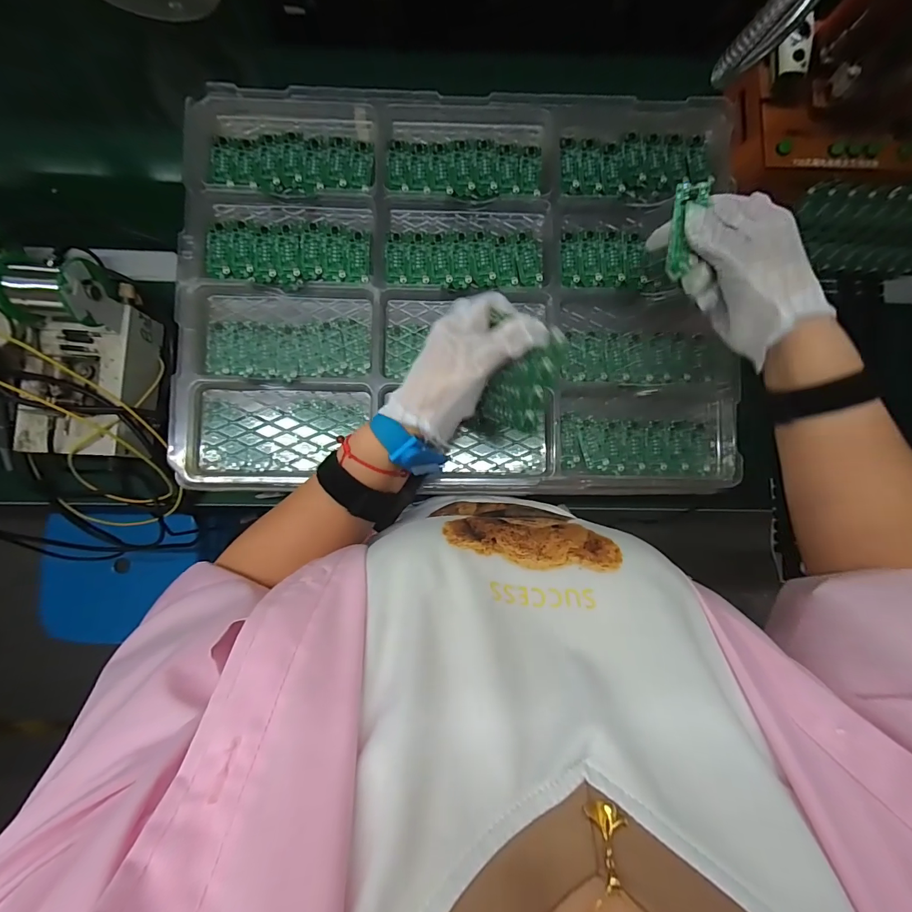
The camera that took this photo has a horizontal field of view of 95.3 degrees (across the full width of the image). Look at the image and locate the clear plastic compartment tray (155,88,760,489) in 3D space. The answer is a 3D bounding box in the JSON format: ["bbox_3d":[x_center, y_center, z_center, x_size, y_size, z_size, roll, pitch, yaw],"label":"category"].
[{"bbox_3d":[0.006,-0.169,0.425,0.545,0.037,0.404,0,87,-4],"label":"clear plastic compartment tray"}]

